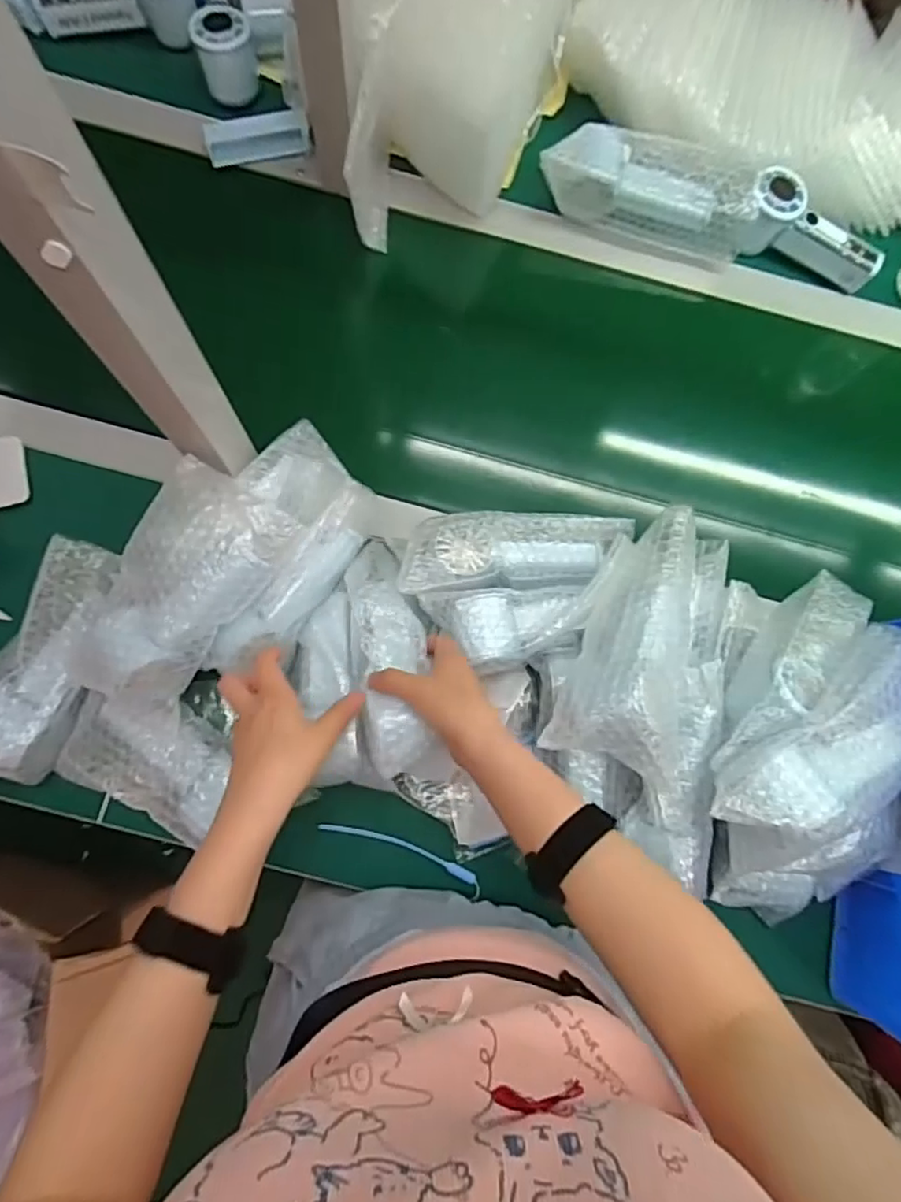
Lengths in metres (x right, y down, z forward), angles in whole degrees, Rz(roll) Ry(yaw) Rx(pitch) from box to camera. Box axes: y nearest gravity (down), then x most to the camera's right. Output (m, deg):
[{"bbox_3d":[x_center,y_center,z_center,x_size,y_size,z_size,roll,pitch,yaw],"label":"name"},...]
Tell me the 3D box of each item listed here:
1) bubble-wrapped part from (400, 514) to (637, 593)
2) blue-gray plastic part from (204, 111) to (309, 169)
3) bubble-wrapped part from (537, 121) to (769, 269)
[{"bbox_3d":[0.056,-0.042,0.531,0.192,0.041,0.071,-5,82,-5],"label":"bubble-wrapped part"},{"bbox_3d":[-0.192,-0.463,0.633,0.100,0.034,0.025,-12,82,-6],"label":"blue-gray plastic part"},{"bbox_3d":[0.199,-0.414,0.638,0.207,0.065,0.074,13,81,-2],"label":"bubble-wrapped part"}]

